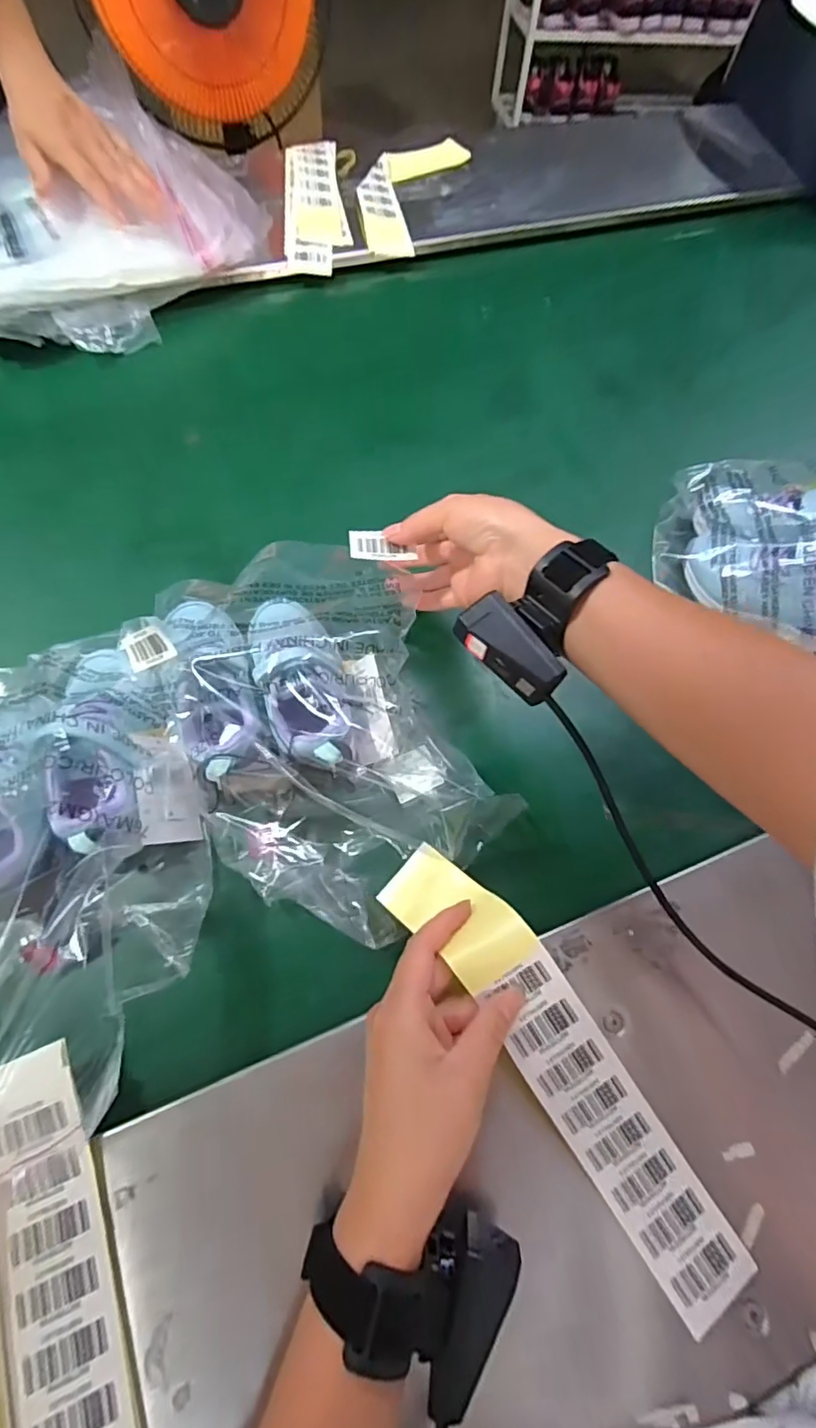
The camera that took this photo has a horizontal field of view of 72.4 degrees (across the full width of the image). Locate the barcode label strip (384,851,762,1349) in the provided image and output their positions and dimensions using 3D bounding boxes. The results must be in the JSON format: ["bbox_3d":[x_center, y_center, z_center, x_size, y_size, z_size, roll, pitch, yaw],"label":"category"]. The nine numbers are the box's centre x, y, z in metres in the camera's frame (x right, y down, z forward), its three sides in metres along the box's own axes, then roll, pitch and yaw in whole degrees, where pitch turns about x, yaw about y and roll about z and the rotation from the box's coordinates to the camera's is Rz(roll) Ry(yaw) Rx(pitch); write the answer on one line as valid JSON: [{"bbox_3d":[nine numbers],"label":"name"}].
[{"bbox_3d":[0.088,0.203,0.328,0.053,0.052,0.280,-33,76,-17],"label":"barcode label strip"}]

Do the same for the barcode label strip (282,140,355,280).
[{"bbox_3d":[-0.116,-0.646,0.706,0.079,0.016,0.230,-2,73,-8],"label":"barcode label strip"}]

